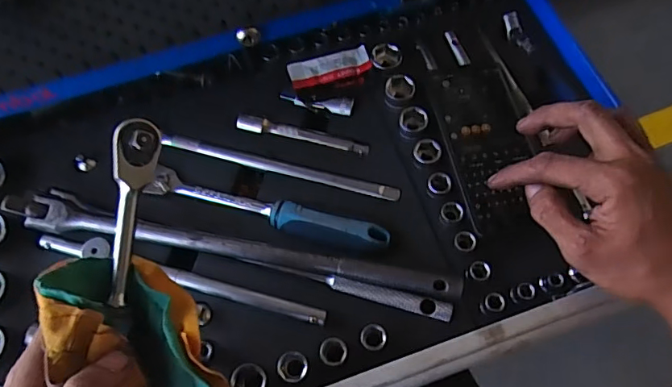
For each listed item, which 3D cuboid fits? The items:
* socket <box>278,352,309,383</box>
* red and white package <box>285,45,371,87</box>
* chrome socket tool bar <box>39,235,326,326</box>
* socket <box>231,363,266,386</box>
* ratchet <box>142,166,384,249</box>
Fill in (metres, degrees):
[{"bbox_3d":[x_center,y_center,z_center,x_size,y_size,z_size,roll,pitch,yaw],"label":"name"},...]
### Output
[{"bbox_3d":[-0.032,0.131,0.370,0.022,0.021,0.021,-1,63,2],"label":"socket"},{"bbox_3d":[-0.006,-0.124,0.483,0.078,0.004,0.029,-16,64,-5],"label":"red and white package"},{"bbox_3d":[-0.127,0.067,0.408,0.248,0.019,0.021,13,65,9],"label":"chrome socket tool bar"},{"bbox_3d":[-0.064,0.141,0.367,0.025,0.023,0.024,-1,63,2],"label":"socket"},{"bbox_3d":[-0.060,0.014,0.421,0.210,0.020,0.027,15,67,8],"label":"ratchet"}]

